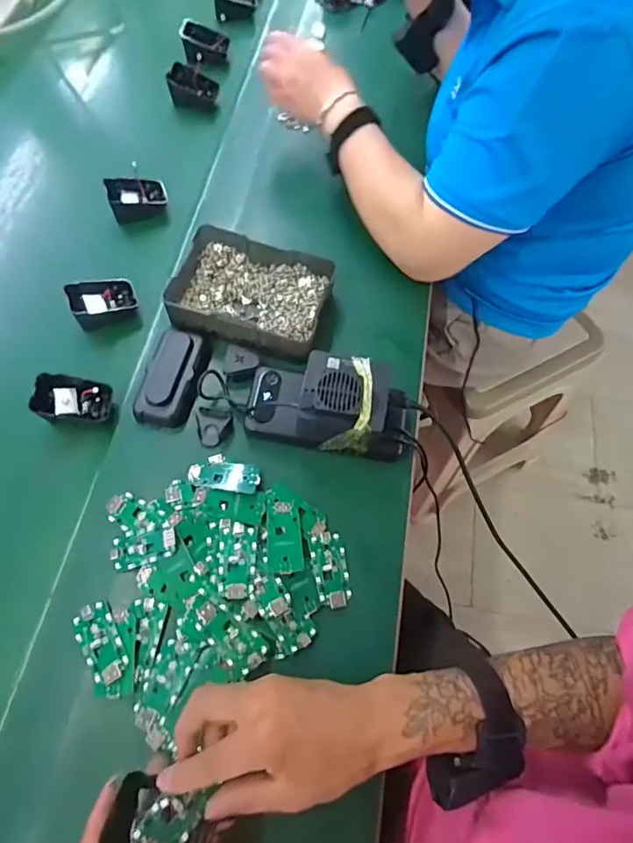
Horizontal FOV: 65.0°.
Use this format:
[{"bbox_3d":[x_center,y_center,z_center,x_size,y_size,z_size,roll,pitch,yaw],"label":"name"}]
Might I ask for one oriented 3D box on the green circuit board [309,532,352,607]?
[{"bbox_3d":[0.013,0.132,0.443,0.030,0.011,0.063,-9,65,-5],"label":"green circuit board"}]

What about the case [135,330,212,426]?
[{"bbox_3d":[-0.143,-0.045,0.498,0.049,0.022,0.101,9,65,4],"label":"case"}]

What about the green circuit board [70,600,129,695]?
[{"bbox_3d":[-0.172,0.181,0.399,0.032,0.007,0.071,-29,68,-13],"label":"green circuit board"}]

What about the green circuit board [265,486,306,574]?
[{"bbox_3d":[-0.030,0.096,0.449,0.030,0.004,0.079,-3,58,-10],"label":"green circuit board"}]

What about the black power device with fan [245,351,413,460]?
[{"bbox_3d":[0.013,-0.016,0.469,0.156,0.080,0.074,13,65,6],"label":"black power device with fan"}]

